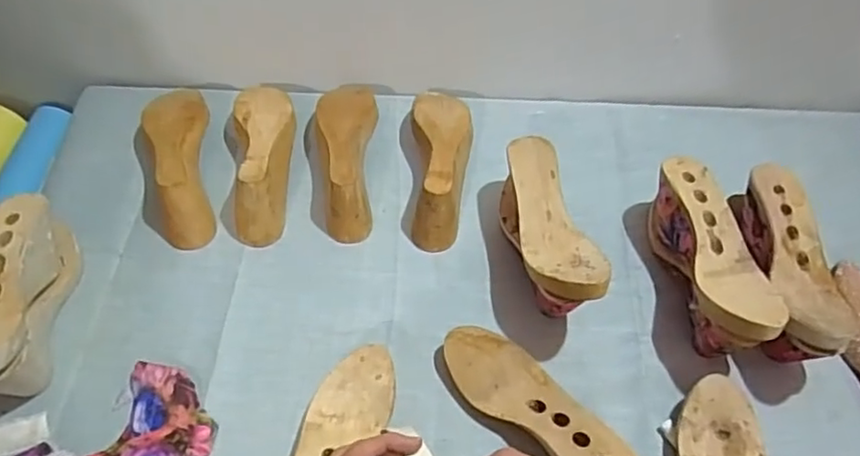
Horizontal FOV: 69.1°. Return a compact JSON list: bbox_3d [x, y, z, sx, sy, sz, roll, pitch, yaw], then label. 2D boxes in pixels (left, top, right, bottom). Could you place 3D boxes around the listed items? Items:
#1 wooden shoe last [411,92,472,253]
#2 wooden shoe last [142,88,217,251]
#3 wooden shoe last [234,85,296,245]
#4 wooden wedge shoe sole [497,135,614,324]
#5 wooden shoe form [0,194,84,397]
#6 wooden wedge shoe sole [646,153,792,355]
[{"bbox_3d":[0.011,-0.093,0.820,0.080,0.081,0.238,4,58,1],"label":"wooden shoe last"},{"bbox_3d":[-0.329,-0.091,0.806,0.079,0.075,0.238,-9,59,-8],"label":"wooden shoe last"},{"bbox_3d":[-0.216,-0.098,0.811,0.080,0.080,0.240,-5,59,-5],"label":"wooden shoe last"},{"bbox_3d":[0.132,0.003,0.734,0.084,0.132,0.234,-12,59,-9],"label":"wooden wedge shoe sole"},{"bbox_3d":[-0.444,0.074,0.660,0.076,0.132,0.228,-7,59,-6],"label":"wooden shoe form"},{"bbox_3d":[0.318,0.037,0.721,0.082,0.135,0.239,-3,58,-4],"label":"wooden wedge shoe sole"}]

